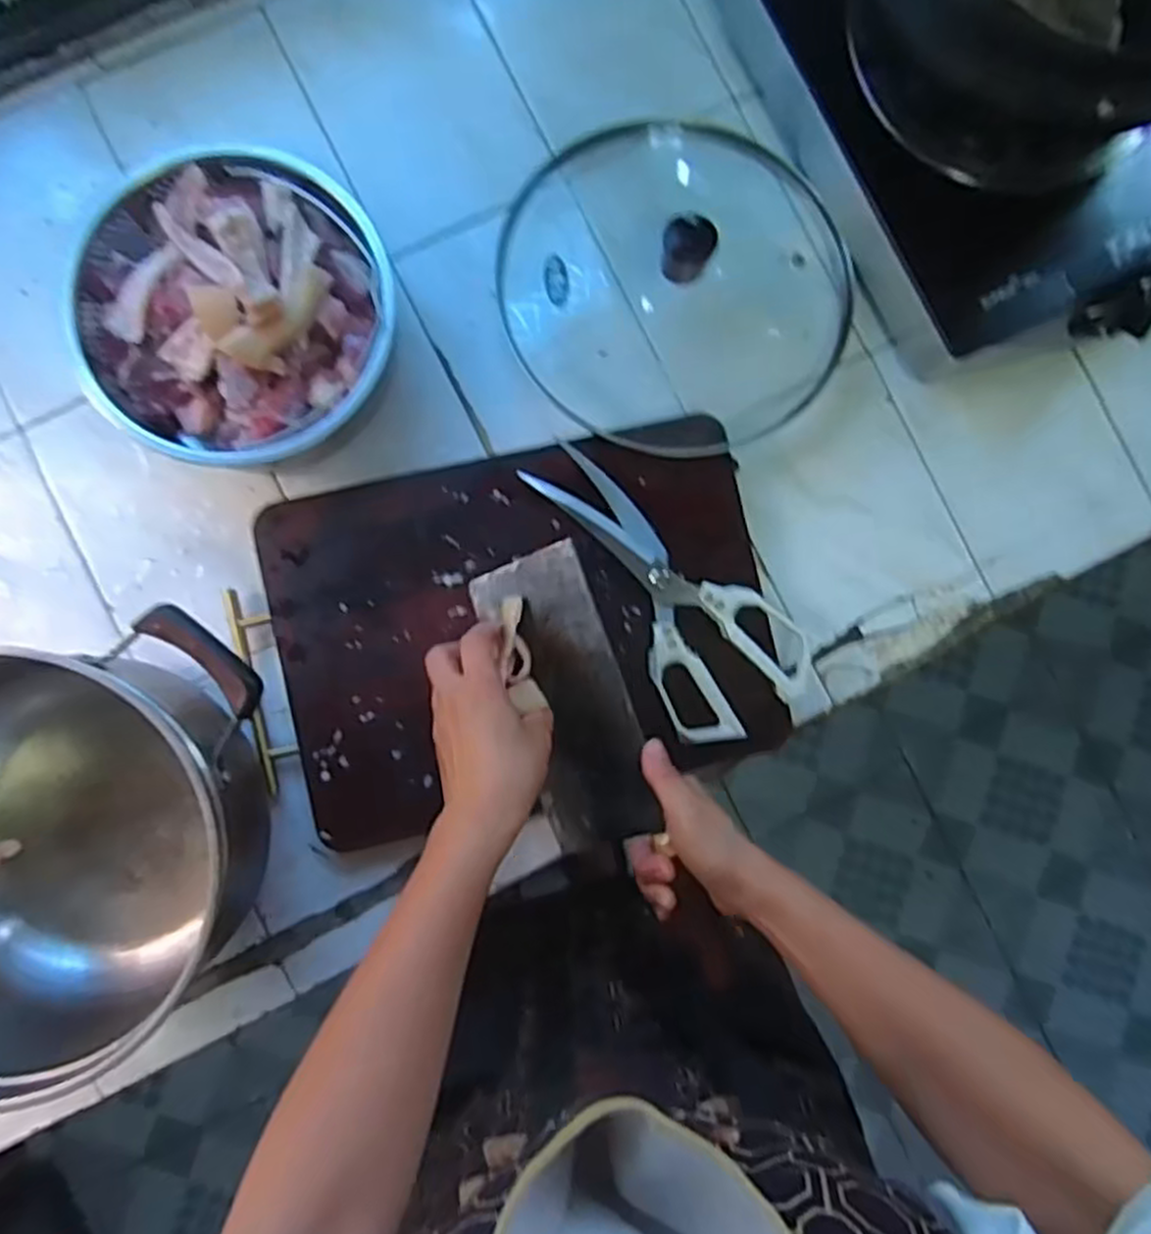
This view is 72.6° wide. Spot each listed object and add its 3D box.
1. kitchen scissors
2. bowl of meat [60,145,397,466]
[{"bbox_3d":[0.064,-0.022,0.557,0.109,0.008,0.231,-38,89,-3],"label":"kitchen scissors"},{"bbox_3d":[-0.232,-0.210,0.543,0.203,0.083,0.201,0,87,-2],"label":"bowl of meat"}]

